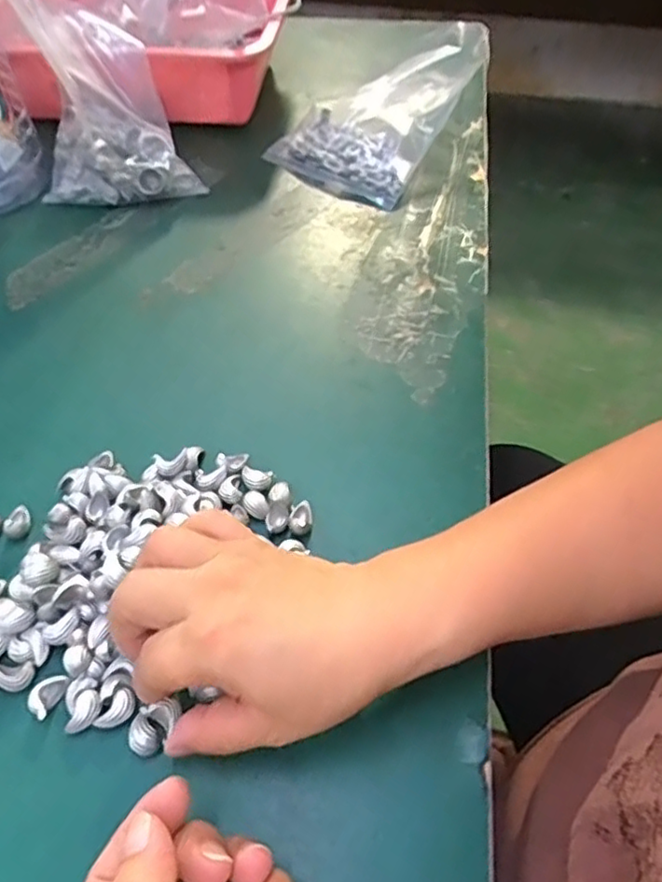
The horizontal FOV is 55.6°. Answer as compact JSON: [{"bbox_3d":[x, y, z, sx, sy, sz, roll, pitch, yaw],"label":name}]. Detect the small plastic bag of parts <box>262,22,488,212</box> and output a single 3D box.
[{"bbox_3d":[0.042,-0.307,0.571,0.136,0.081,0.176,29,58,21],"label":"small plastic bag of parts"}]

